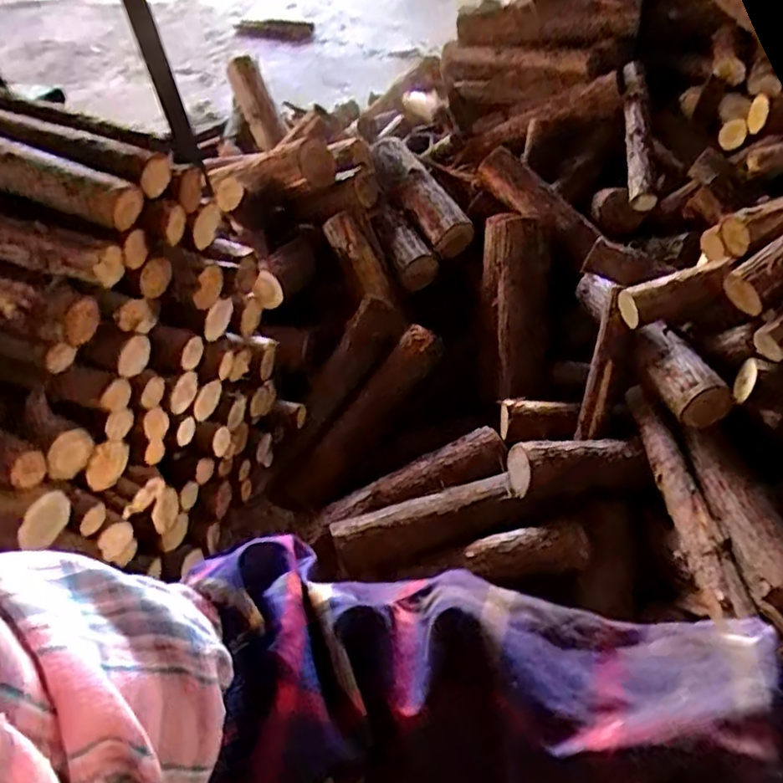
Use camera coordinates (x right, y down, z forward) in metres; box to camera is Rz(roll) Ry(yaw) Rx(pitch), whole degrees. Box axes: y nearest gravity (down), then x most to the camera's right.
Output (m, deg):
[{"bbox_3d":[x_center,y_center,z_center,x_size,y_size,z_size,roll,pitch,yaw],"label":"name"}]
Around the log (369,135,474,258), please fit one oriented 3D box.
[{"bbox_3d":[0.070,-0.510,1.652,0.109,0.107,0.377,-30,75,-23],"label":"log"}]

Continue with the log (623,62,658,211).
[{"bbox_3d":[0.629,-0.659,1.621,0.067,0.064,0.404,1,72,3],"label":"log"}]

